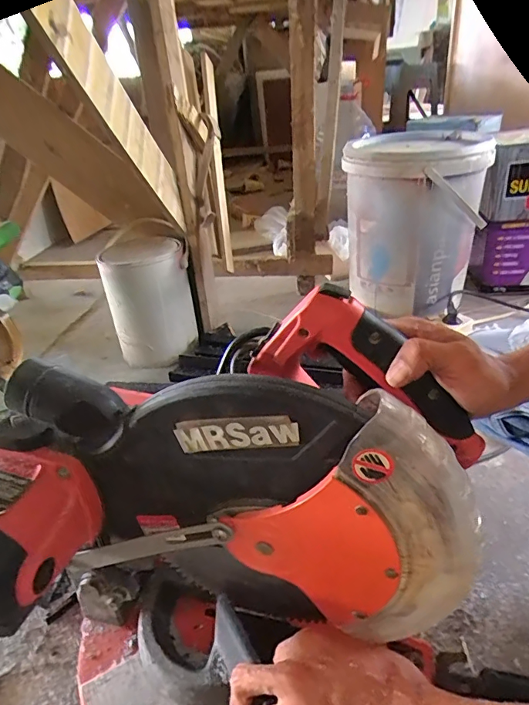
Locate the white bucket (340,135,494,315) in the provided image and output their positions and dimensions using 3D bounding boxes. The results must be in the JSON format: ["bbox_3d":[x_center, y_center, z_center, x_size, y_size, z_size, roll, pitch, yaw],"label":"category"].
[{"bbox_3d":[0.333,-0.288,1.066,0.282,0.357,0.275,5,31,17],"label":"white bucket"}]

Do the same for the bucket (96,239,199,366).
[{"bbox_3d":[-0.245,-0.103,0.995,0.159,0.242,0.168,-4,30,2],"label":"bucket"}]

